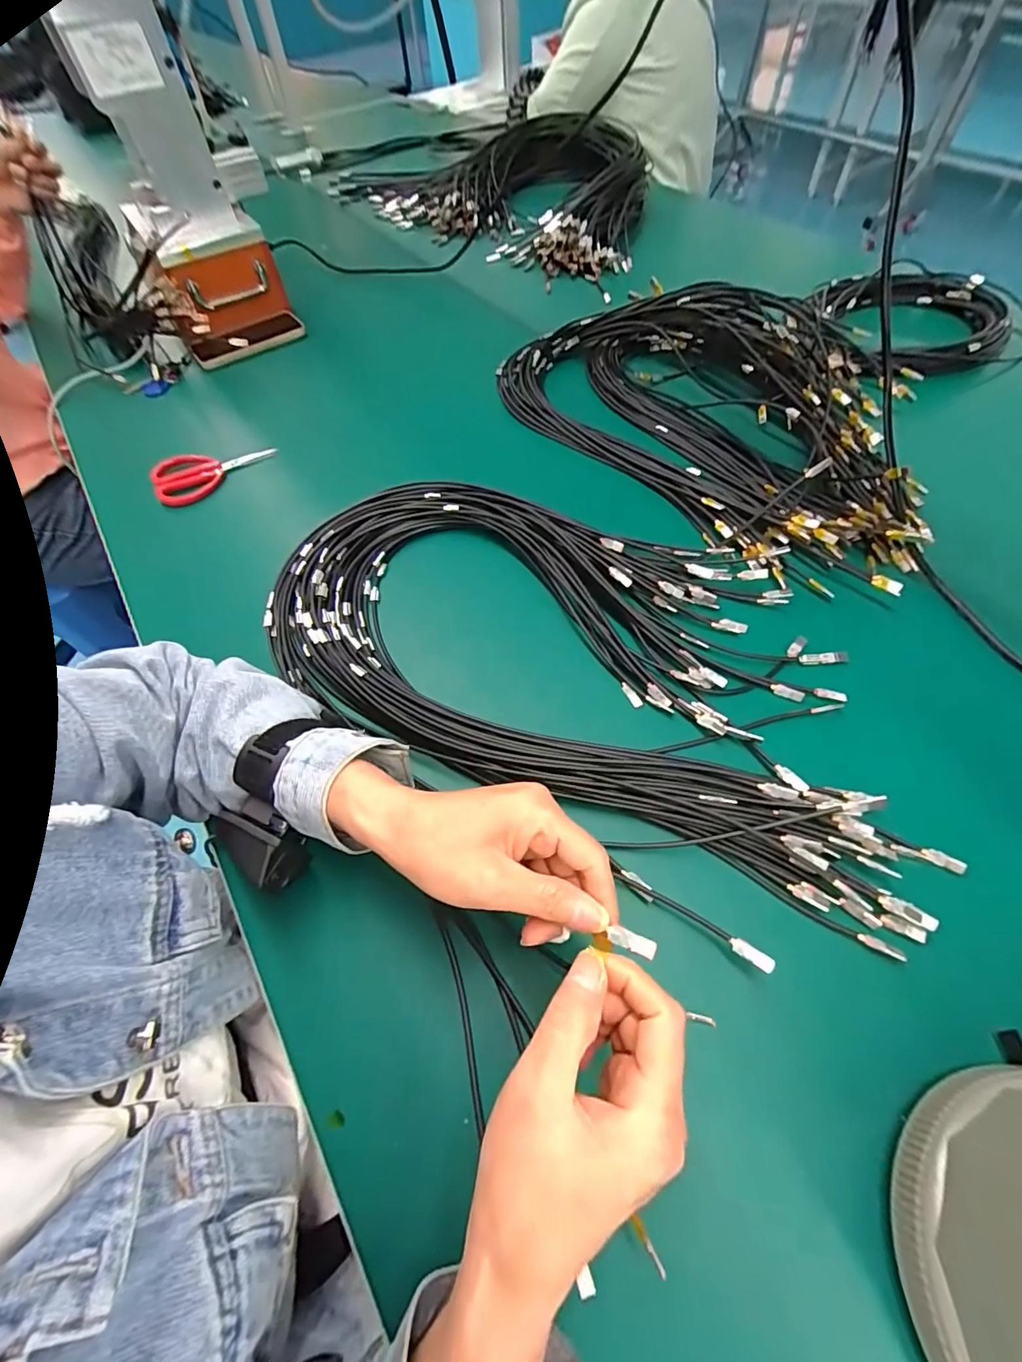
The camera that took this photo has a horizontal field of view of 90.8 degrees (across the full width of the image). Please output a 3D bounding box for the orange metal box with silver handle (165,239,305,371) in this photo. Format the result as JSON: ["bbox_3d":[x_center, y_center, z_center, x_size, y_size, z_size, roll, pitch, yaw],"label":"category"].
[{"bbox_3d":[-0.405,-0.545,0.732,0.167,0.106,0.098,-28,61,-13],"label":"orange metal box with silver handle"}]

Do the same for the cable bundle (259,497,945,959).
[{"bbox_3d":[0.044,-0.027,0.433,0.556,0.044,0.295,17,61,12],"label":"cable bundle"}]

